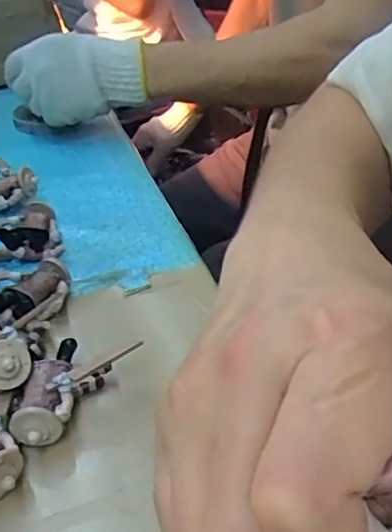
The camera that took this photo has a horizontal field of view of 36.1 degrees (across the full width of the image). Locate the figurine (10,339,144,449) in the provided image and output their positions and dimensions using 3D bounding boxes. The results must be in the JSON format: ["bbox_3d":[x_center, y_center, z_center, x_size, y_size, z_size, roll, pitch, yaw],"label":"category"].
[{"bbox_3d":[-0.072,0.070,0.342,0.035,0.031,0.076,24,46,35],"label":"figurine"}]

